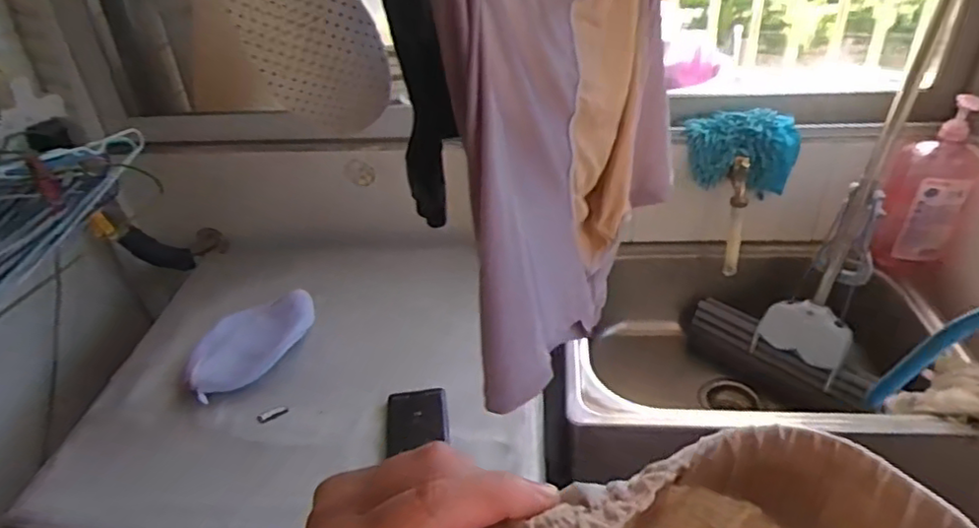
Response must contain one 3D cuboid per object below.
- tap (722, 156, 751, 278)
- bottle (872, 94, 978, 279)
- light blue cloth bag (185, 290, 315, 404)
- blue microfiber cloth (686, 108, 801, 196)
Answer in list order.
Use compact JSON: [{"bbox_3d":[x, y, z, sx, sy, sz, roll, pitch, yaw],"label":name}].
[{"bbox_3d":[0.420,-0.081,1.088,0.031,0.200,0.052,5,9,13],"label":"tap"},{"bbox_3d":[0.719,-0.110,1.047,0.123,0.288,0.087,15,39,26],"label":"bottle"},{"bbox_3d":[-0.350,0.107,0.937,0.207,0.063,0.112,-30,42,-32],"label":"light blue cloth bag"},{"bbox_3d":[0.434,-0.191,1.099,0.176,0.125,0.093,6,35,14],"label":"blue microfiber cloth"}]

